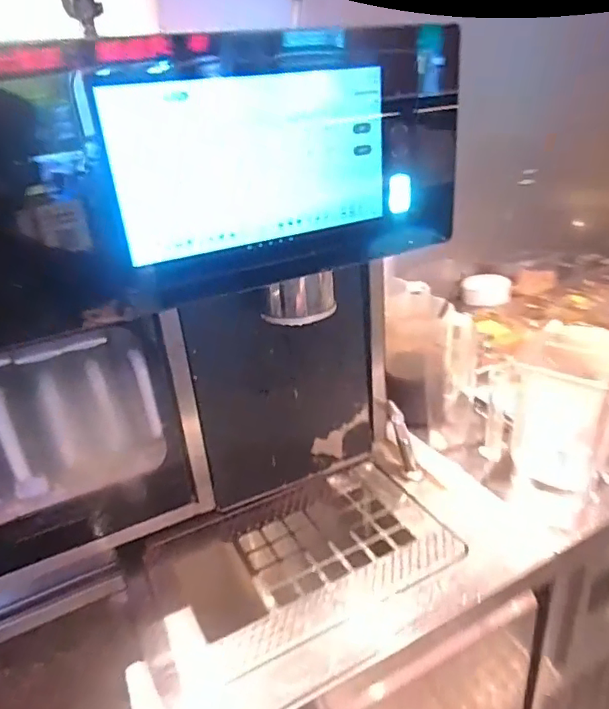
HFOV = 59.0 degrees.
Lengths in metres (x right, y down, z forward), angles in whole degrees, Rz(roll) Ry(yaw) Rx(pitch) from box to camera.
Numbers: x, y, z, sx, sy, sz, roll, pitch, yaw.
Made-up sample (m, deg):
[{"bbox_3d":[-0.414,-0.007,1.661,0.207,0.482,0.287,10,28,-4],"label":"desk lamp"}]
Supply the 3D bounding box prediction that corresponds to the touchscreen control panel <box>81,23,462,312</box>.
[{"bbox_3d":[-0.004,-0.200,0.566,0.404,0.228,0.033,-18,30,-22],"label":"touchscreen control panel"}]

